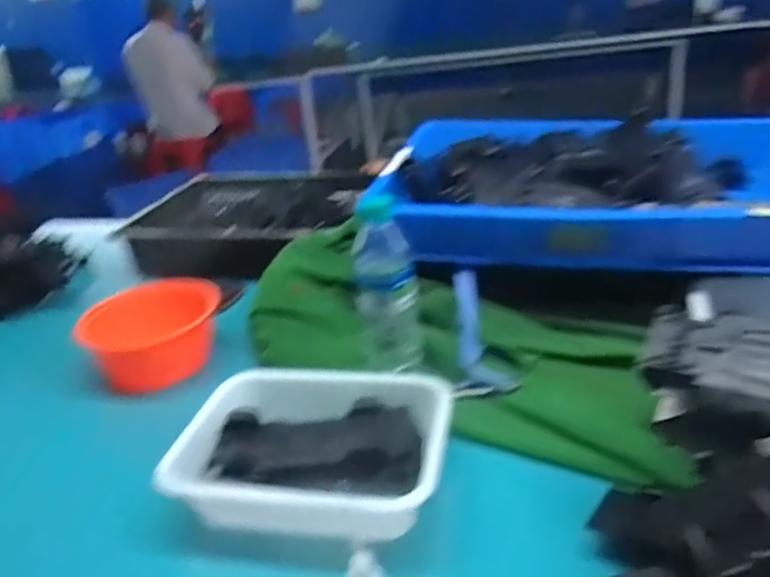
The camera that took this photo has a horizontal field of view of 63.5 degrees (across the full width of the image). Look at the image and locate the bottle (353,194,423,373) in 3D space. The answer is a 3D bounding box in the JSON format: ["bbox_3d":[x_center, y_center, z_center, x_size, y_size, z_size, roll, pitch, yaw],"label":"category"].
[{"bbox_3d":[0.001,0.000,0.705,0.068,0.196,0.057,-3,28,7],"label":"bottle"}]

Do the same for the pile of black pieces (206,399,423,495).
[{"bbox_3d":[-0.064,0.156,0.615,0.197,0.030,0.090,-1,28,10],"label":"pile of black pieces"}]

